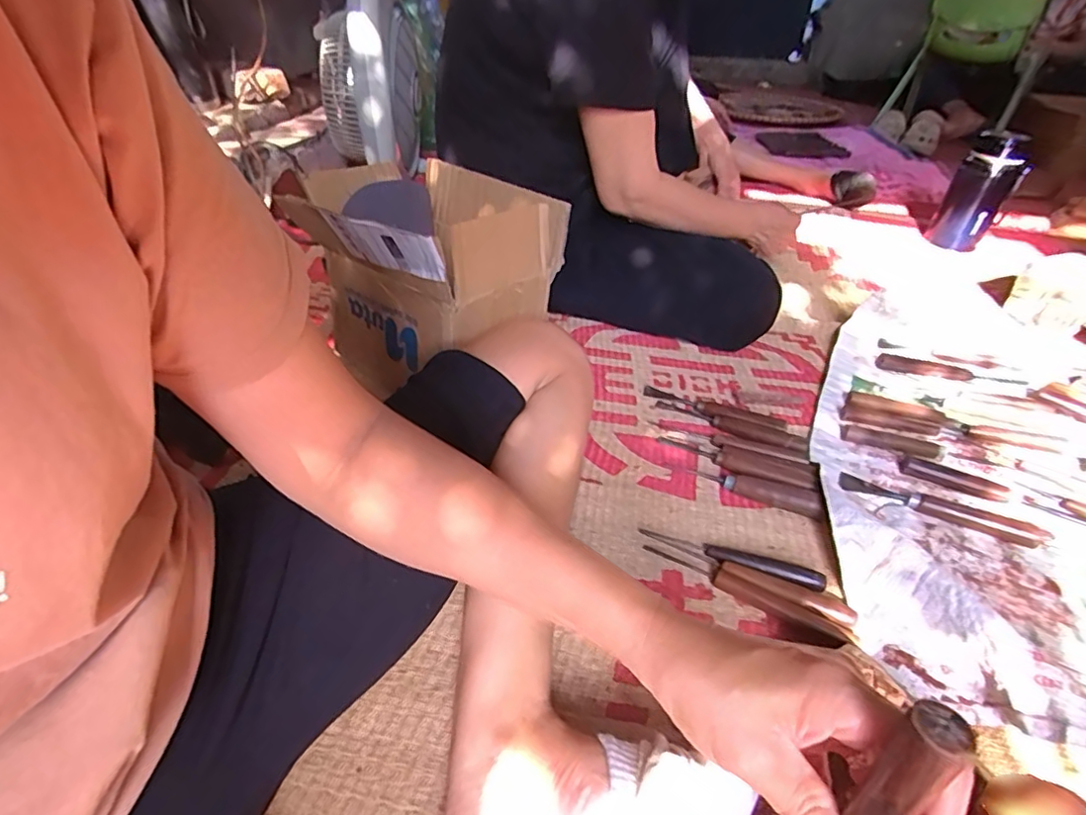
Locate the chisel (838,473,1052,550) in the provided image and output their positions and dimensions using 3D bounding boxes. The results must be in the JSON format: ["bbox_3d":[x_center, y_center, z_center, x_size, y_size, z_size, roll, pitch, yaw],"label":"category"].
[{"bbox_3d":[0.406,0.100,0.572,0.182,0.019,0.028,19,42,21],"label":"chisel"}]

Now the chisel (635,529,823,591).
[{"bbox_3d":[0.172,0.137,0.521,0.164,0.015,0.023,17,41,19],"label":"chisel"}]

